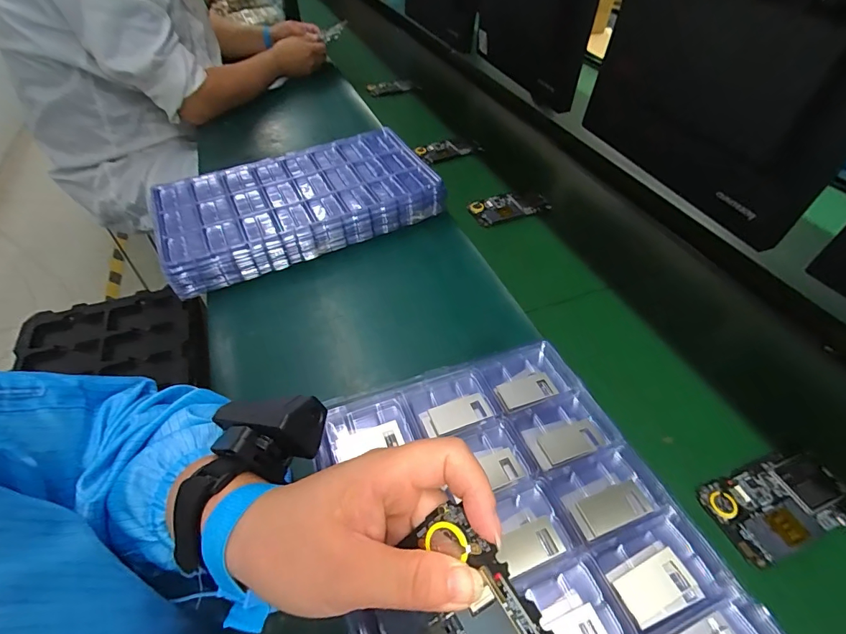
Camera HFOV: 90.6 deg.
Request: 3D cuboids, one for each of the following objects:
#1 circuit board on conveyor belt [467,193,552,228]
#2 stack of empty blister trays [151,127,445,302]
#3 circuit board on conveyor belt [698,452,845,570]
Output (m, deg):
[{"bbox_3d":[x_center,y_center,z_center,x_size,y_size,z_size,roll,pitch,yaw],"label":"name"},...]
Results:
[{"bbox_3d":[0.141,-0.177,0.670,0.133,0.017,0.057,-14,49,-12],"label":"circuit board on conveyor belt"},{"bbox_3d":[-0.182,-0.172,0.634,0.391,0.068,0.218,-19,50,-16],"label":"stack of empty blister trays"},{"bbox_3d":[0.307,0.160,0.361,0.124,0.011,0.064,-15,49,-14],"label":"circuit board on conveyor belt"}]

